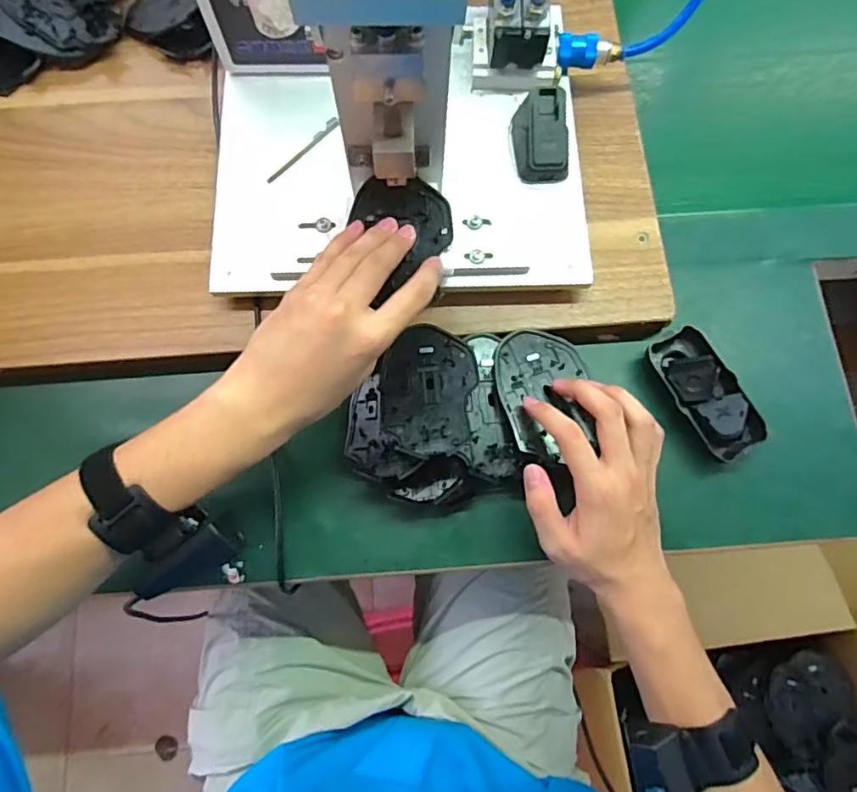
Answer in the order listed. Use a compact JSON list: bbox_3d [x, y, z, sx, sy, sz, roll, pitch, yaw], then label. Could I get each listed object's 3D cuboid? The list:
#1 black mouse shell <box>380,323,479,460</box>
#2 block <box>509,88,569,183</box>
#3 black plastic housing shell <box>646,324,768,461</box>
[{"bbox_3d":[-0.001,-0.004,0.431,0.071,0.015,0.111,5,61,3],"label":"black mouse shell"},{"bbox_3d":[0.092,-0.209,0.446,0.042,0.033,0.062,-7,77,-3],"label":"block"},{"bbox_3d":[0.226,-0.002,0.457,0.048,0.033,0.107,-27,79,-7],"label":"black plastic housing shell"}]

